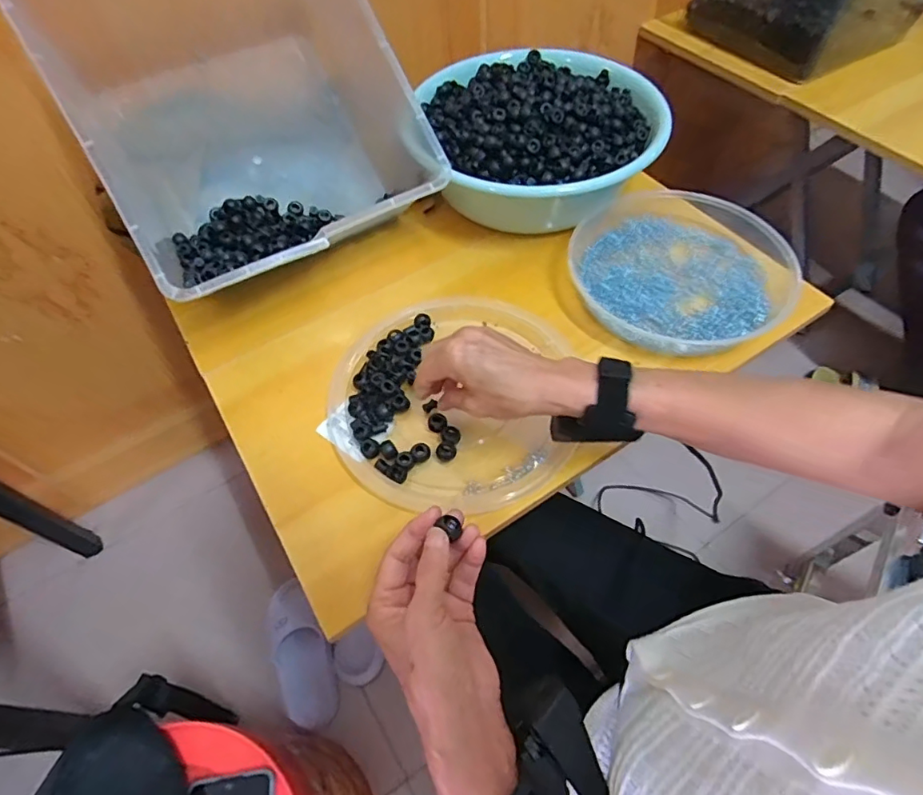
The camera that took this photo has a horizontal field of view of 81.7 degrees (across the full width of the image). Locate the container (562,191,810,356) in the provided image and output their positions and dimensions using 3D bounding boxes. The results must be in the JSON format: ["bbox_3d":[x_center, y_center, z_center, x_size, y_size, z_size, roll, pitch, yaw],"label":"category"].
[{"bbox_3d":[0.234,-0.145,0.578,0.214,0.036,0.223,-1,57,2],"label":"container"}]

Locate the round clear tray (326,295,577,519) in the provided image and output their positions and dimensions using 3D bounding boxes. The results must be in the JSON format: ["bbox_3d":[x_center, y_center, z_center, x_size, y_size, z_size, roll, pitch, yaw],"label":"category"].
[{"bbox_3d":[-0.014,-0.003,0.513,0.216,0.024,0.230,-1,57,2],"label":"round clear tray"}]

